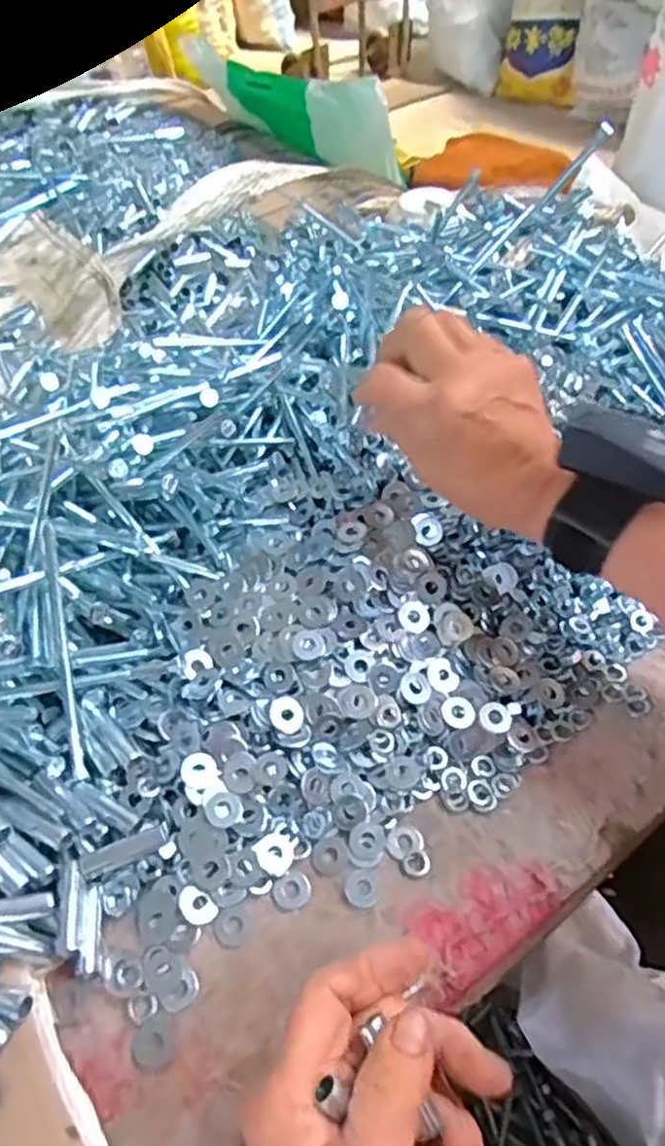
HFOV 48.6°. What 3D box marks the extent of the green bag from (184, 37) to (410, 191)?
[{"bbox_3d":[-0.066,-0.647,1.018,0.071,0.103,0.414,-34,55,-24],"label":"green bag"}]

